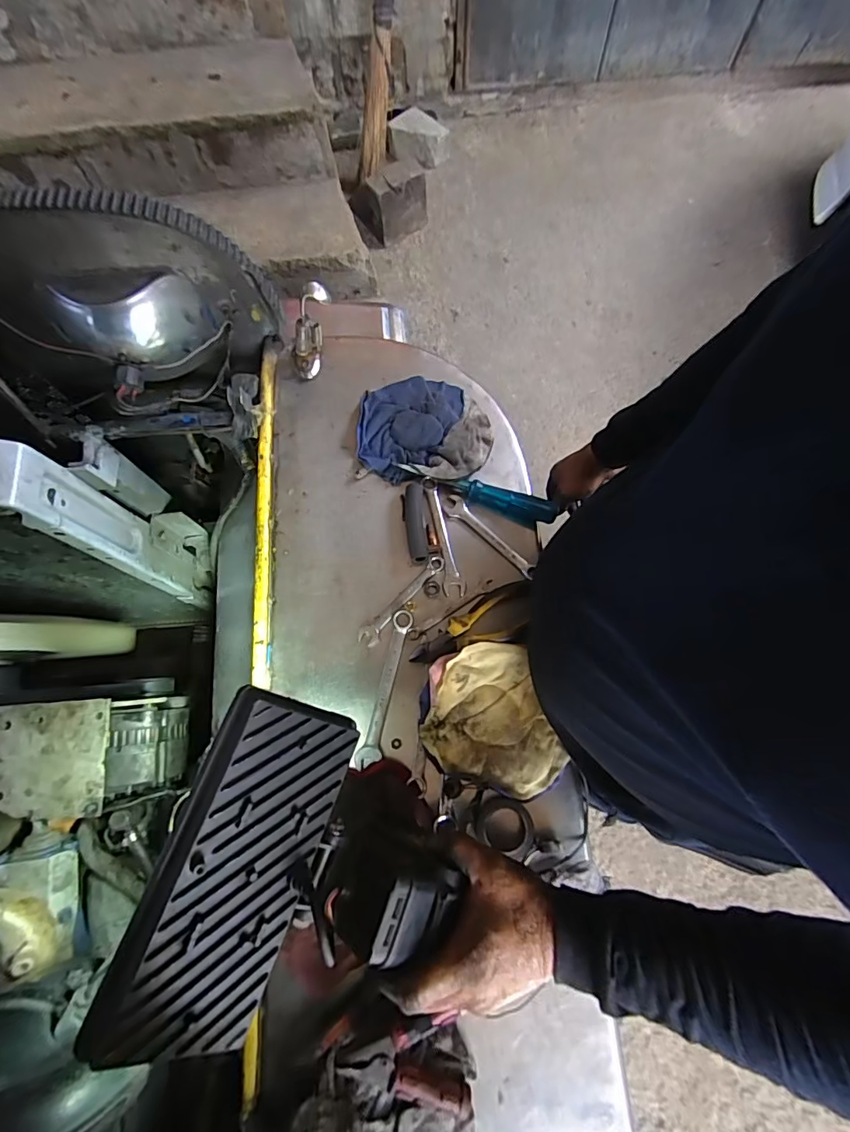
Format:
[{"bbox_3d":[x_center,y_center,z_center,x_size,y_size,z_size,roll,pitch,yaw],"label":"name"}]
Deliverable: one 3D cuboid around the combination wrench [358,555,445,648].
[{"bbox_3d":[-0.024,0.038,0.536,0.022,0.009,0.126,41,75,12],"label":"combination wrench"}]

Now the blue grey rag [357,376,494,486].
[{"bbox_3d":[0.000,-0.170,0.595,0.160,0.022,0.144,2,71,0],"label":"blue grey rag"}]

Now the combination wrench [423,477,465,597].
[{"bbox_3d":[0.022,-0.038,0.557,0.024,0.013,0.146,-10,71,-4],"label":"combination wrench"}]

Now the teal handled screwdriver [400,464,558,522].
[{"bbox_3d":[0.064,-0.089,0.576,0.185,0.033,0.030,18,71,4],"label":"teal handled screwdriver"}]

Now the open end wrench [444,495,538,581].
[{"bbox_3d":[0.073,-0.035,0.557,0.026,0.013,0.128,-42,76,-14],"label":"open end wrench"}]

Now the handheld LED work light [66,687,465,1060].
[{"bbox_3d":[-0.078,0.218,0.331,0.176,0.101,0.210,18,71,6],"label":"handheld LED work light"}]

